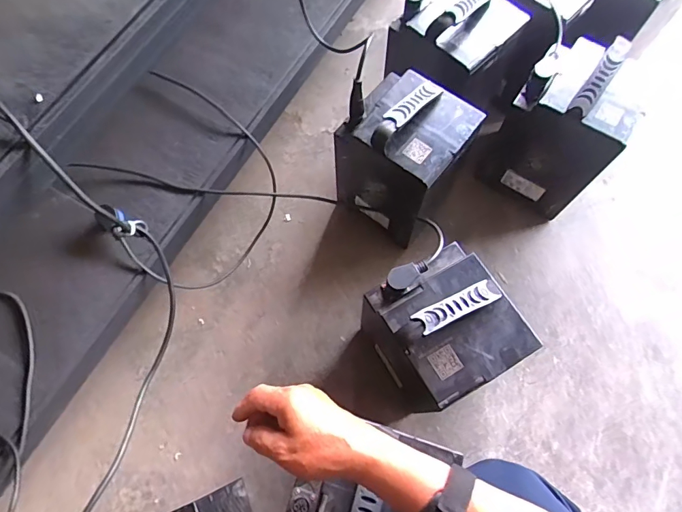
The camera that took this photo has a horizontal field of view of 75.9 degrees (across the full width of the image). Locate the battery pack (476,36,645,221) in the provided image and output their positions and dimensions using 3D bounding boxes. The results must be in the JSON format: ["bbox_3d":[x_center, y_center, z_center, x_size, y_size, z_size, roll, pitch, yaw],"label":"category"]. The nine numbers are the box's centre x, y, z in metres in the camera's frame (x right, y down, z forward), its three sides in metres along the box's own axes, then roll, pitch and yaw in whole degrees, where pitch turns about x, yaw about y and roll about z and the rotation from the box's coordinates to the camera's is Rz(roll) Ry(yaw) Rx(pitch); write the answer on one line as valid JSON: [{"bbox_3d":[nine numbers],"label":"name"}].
[{"bbox_3d":[0.382,-0.223,0.781,0.185,0.263,0.149,33,74,11],"label":"battery pack"}]

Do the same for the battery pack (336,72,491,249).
[{"bbox_3d":[0.103,-0.172,0.755,0.174,0.260,0.168,35,74,12],"label":"battery pack"}]

